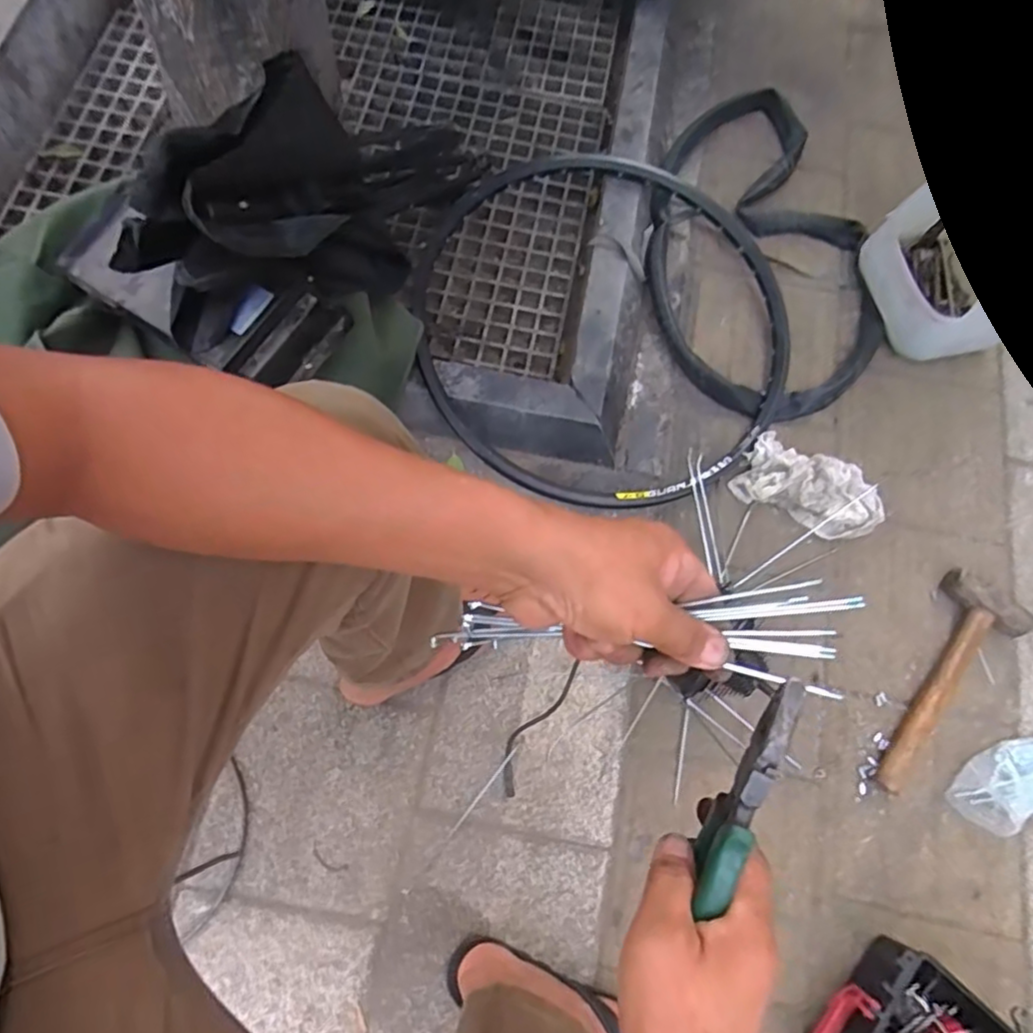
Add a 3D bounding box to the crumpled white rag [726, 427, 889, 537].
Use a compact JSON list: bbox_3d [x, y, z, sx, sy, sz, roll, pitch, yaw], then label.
[{"bbox_3d":[0.418,-0.037,0.877,0.203,0.053,0.098,27,75,8],"label":"crumpled white rag"}]

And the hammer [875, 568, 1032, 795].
[{"bbox_3d":[0.549,0.205,0.814,0.111,0.044,0.323,41,77,11],"label":"hammer"}]

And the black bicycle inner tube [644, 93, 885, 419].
[{"bbox_3d":[0.392,-0.437,0.988,0.356,0.044,0.591,3,73,-2],"label":"black bicycle inner tube"}]

